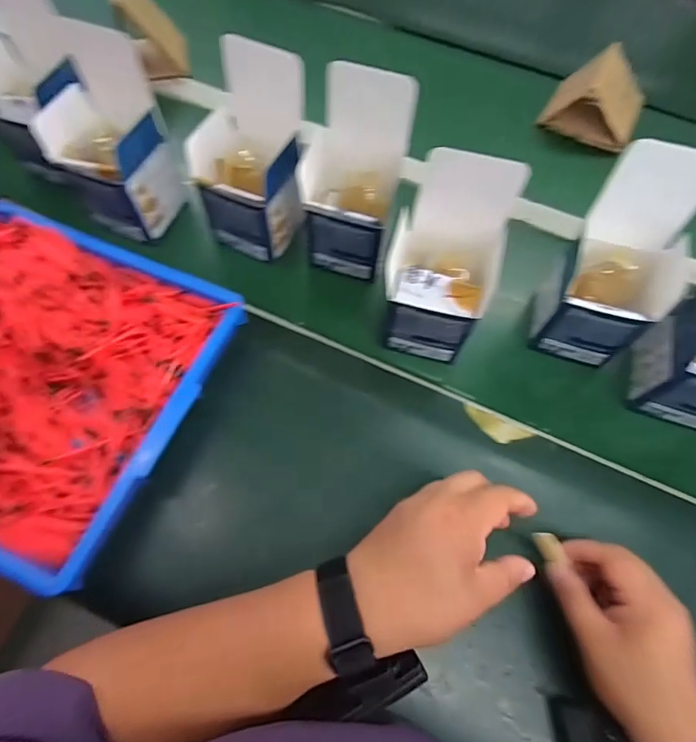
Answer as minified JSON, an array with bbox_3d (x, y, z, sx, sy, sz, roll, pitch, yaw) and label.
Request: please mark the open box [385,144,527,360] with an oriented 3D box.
[{"bbox_3d":[0.088,-0.101,0.417,0.100,0.171,0.112,18,66,8],"label":"open box"}]

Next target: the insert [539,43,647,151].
[{"bbox_3d":[0.337,-0.358,0.594,0.114,0.067,0.096,40,71,17],"label":"insert"}]

